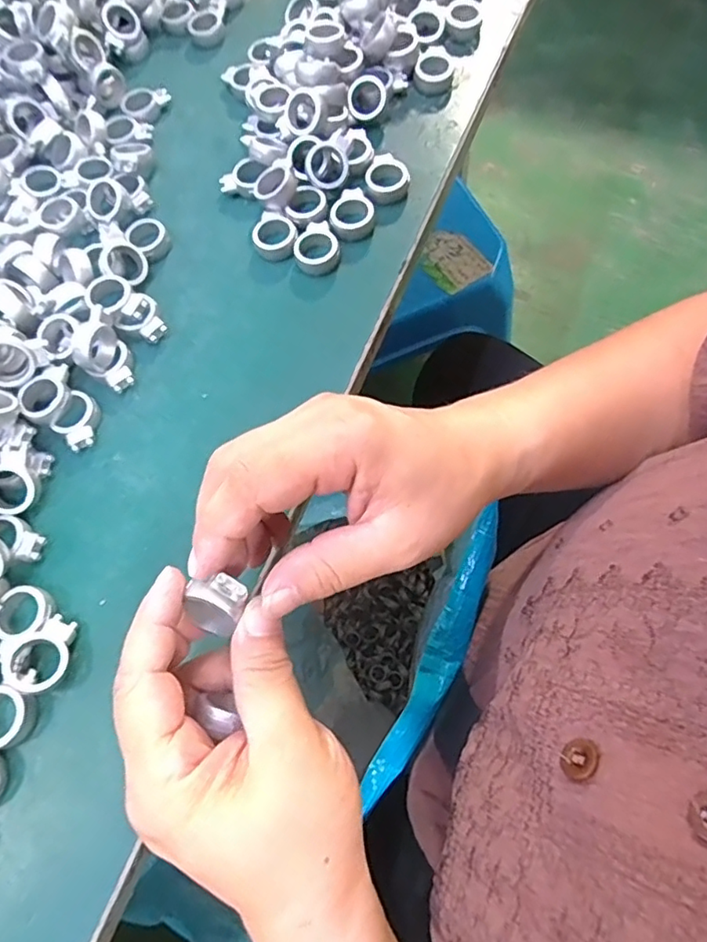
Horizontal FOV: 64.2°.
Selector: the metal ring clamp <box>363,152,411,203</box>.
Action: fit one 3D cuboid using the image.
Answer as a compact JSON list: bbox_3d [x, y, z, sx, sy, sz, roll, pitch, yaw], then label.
[{"bbox_3d":[0.021,-0.178,0.341,0.027,0.007,0.031,-5,67,2],"label":"metal ring clamp"}]

